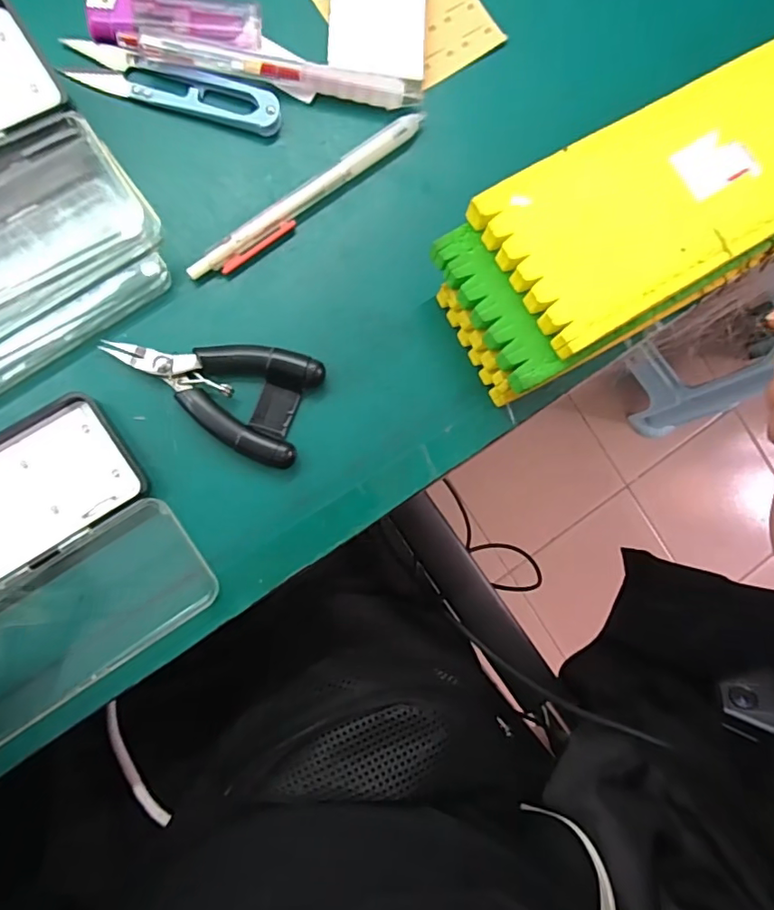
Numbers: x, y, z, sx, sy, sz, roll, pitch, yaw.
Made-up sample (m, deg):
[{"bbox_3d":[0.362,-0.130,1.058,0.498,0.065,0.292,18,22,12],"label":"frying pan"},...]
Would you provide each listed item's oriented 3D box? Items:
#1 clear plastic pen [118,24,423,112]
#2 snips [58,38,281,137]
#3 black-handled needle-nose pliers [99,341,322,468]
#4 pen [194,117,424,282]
[{"bbox_3d":[-0.053,-0.187,0.264,0.140,0.011,0.013,6,86,-9],"label":"clear plastic pen"},{"bbox_3d":[-0.102,-0.176,0.260,0.101,0.011,0.025,15,85,-8],"label":"snips"},{"bbox_3d":[-0.080,-0.032,0.251,0.090,0.015,0.052,19,84,-8],"label":"black-handled needle-nose pliers"},{"bbox_3d":[-0.038,-0.128,0.266,0.137,0.011,0.013,-40,93,-9],"label":"pen"}]

